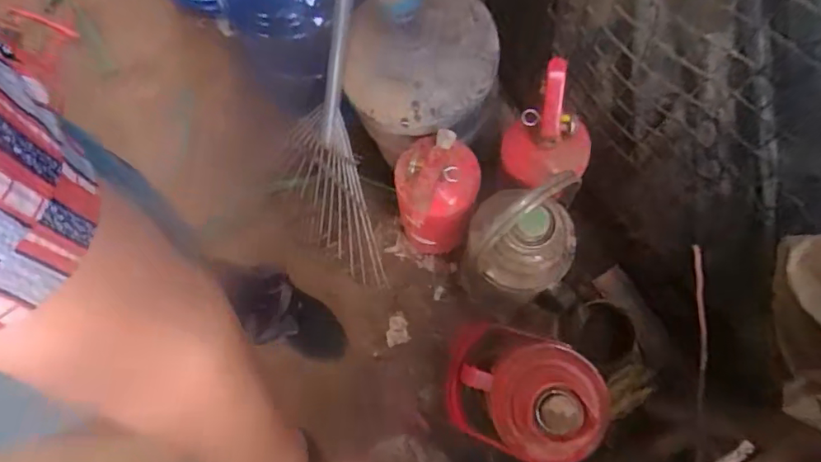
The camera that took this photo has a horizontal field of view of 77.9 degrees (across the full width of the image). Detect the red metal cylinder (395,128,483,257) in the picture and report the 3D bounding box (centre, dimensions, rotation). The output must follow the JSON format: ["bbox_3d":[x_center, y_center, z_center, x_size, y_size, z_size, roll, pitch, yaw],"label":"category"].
[{"bbox_3d":[0.040,-0.049,0.820,0.116,0.376,0.122,0,75,2],"label":"red metal cylinder"}]

